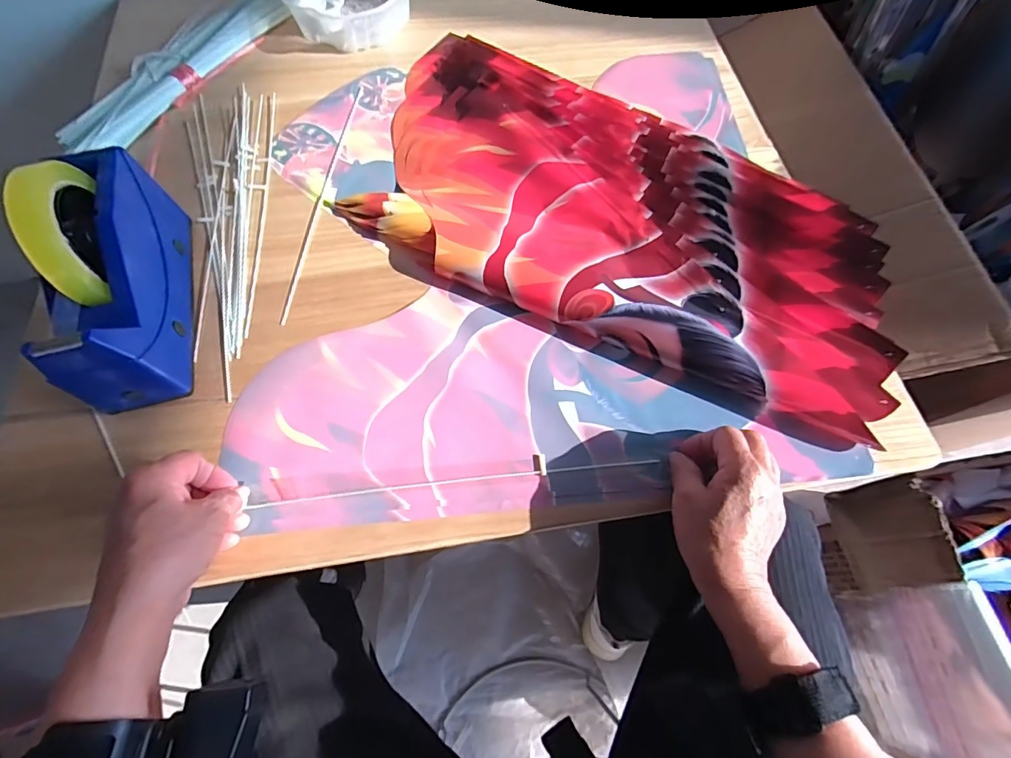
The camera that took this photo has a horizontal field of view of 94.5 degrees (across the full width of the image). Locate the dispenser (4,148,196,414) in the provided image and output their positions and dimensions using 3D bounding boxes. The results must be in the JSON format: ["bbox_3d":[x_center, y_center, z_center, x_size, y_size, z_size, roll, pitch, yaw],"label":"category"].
[{"bbox_3d":[-0.317,-0.089,0.376,0.064,0.130,0.201,-11,68,-6],"label":"dispenser"}]

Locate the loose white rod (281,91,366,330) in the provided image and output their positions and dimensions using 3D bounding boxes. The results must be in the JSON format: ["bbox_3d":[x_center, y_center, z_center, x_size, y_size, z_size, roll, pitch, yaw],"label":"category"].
[{"bbox_3d":[-0.192,-0.199,0.495,0.010,0.004,0.323,6,67,1],"label":"loose white rod"}]

